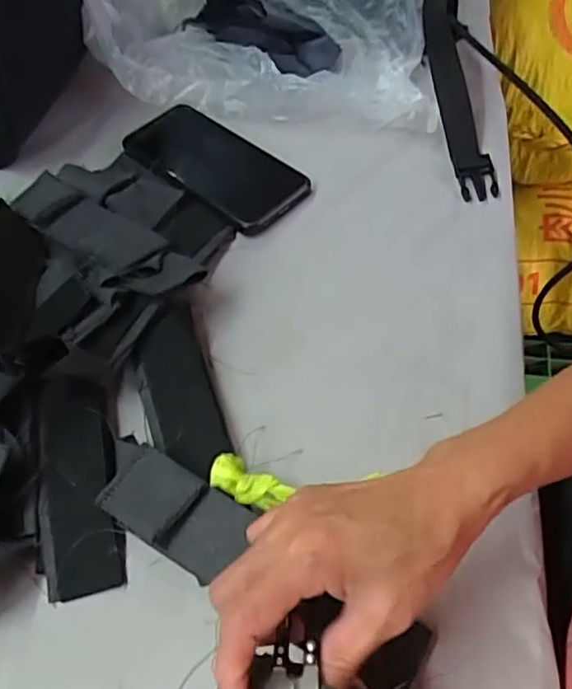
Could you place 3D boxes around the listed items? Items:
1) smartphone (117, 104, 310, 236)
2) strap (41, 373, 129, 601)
[{"bbox_3d":[-0.059,-0.155,0.528,0.163,0.011,0.078,39,69,23],"label":"smartphone"},{"bbox_3d":[-0.130,0.082,0.389,0.048,0.014,0.137,-11,65,0],"label":"strap"}]

